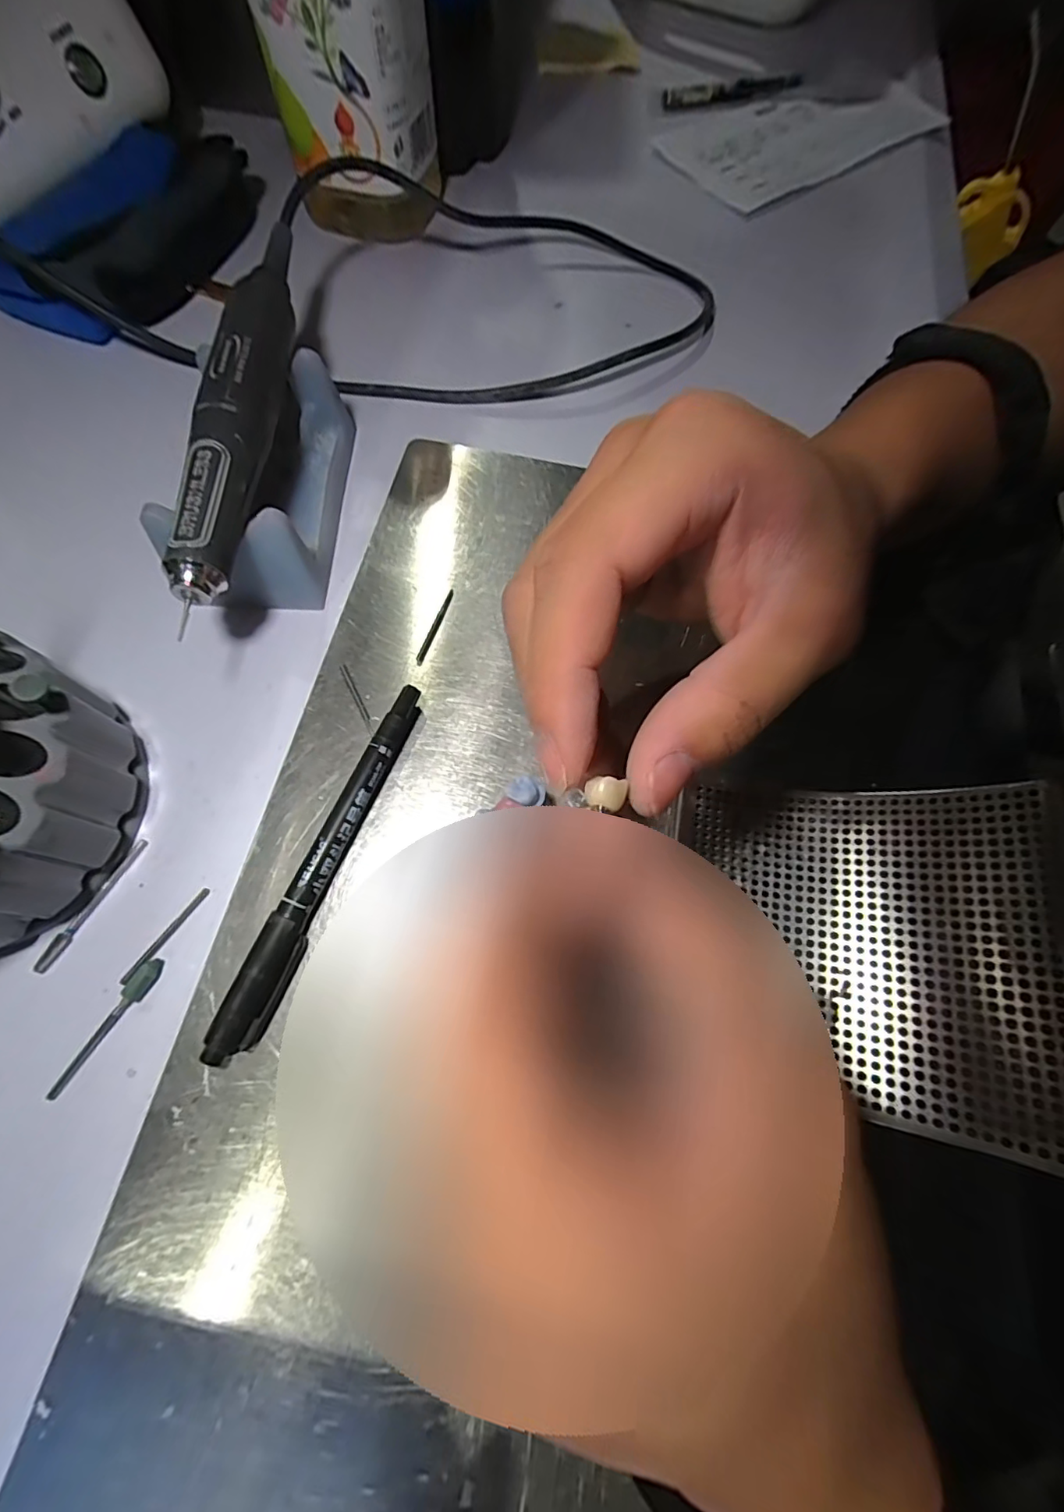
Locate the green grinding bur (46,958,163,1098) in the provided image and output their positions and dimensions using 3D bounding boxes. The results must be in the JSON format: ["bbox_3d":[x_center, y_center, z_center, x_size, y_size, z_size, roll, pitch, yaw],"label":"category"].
[{"bbox_3d":[-0.136,0.086,0.177,0.006,0.006,0.046,33,71,11],"label":"green grinding bur"}]

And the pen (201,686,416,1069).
[{"bbox_3d":[-0.071,0.035,0.195,0.013,0.012,0.135,20,69,6],"label":"pen"}]

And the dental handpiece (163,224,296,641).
[{"bbox_3d":[-0.113,-0.144,0.217,0.022,0.021,0.199,0,69,-2],"label":"dental handpiece"}]

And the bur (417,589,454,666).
[{"bbox_3d":[-0.041,-0.056,0.234,0.004,0.004,0.038,19,69,6],"label":"bur"}]

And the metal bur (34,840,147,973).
[{"bbox_3d":[-0.152,0.050,0.191,0.004,0.004,0.049,26,70,8],"label":"metal bur"}]

